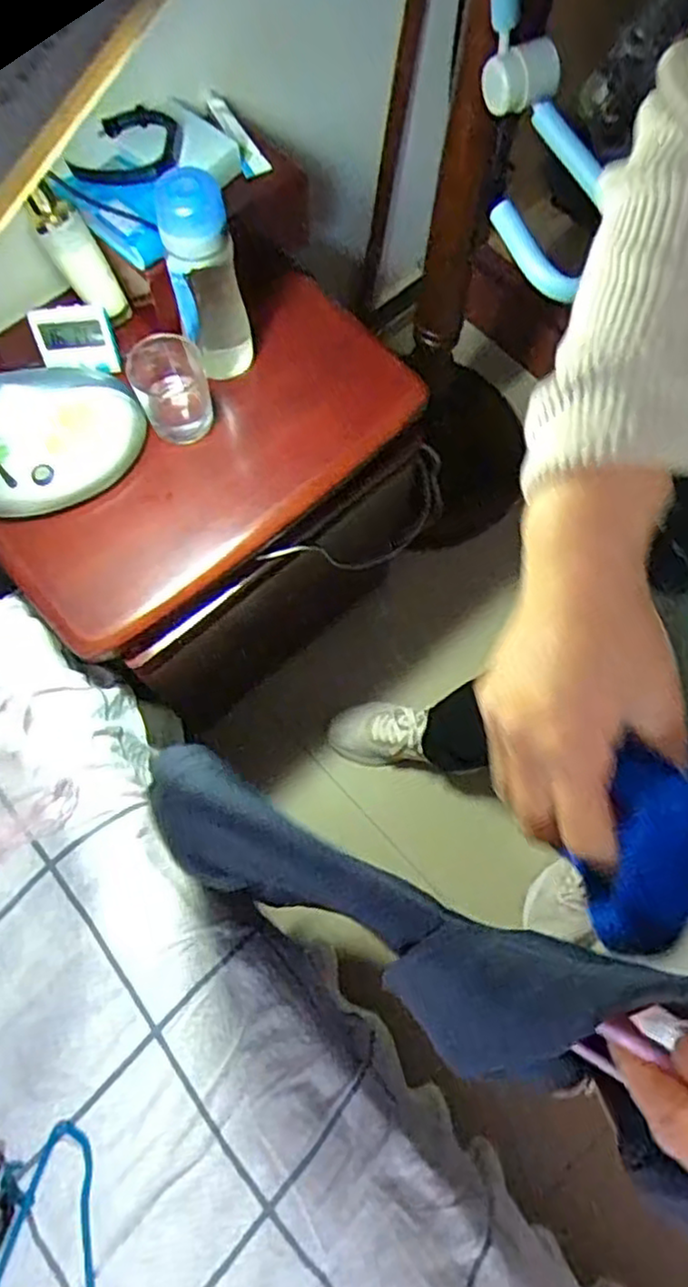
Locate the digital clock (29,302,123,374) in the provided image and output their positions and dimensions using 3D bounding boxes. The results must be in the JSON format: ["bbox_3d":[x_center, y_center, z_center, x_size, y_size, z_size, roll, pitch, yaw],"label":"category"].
[{"bbox_3d":[-0.279,-0.312,0.740,0.075,0.073,0.021,-12,50,-9],"label":"digital clock"}]

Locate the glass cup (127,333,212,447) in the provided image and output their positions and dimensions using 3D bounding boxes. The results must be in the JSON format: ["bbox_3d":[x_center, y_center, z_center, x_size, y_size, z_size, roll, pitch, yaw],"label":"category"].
[{"bbox_3d":[-0.180,-0.263,0.732,0.075,0.082,0.079,0,72,-1],"label":"glass cup"}]

